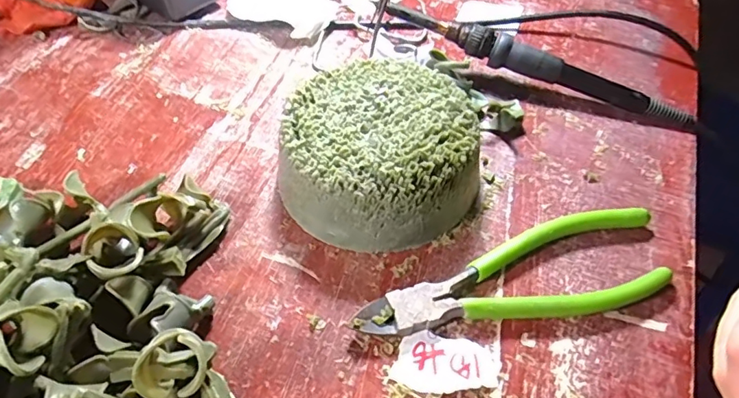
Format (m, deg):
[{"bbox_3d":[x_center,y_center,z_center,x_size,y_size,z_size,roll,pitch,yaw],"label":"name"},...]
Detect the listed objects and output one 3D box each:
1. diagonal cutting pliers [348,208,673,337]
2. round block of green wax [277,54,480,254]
[{"bbox_3d":[0.072,0.041,0.244,0.157,0.012,0.046,-14,54,-11],"label":"diagonal cutting pliers"},{"bbox_3d":[0.004,-0.025,0.274,0.099,0.047,0.098,0,52,-1],"label":"round block of green wax"}]

